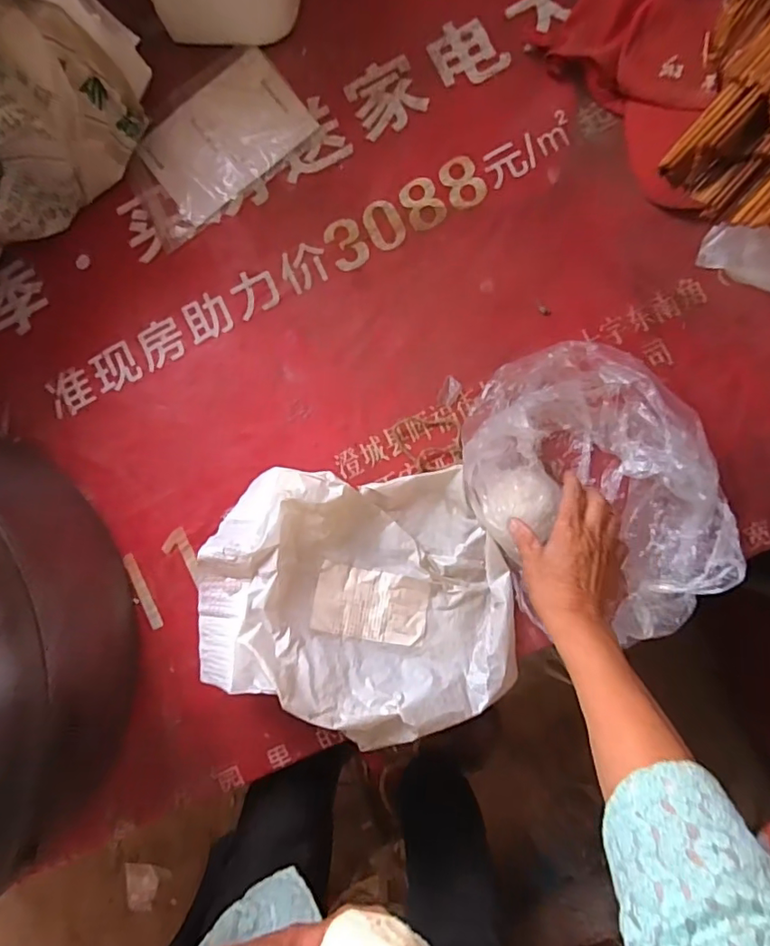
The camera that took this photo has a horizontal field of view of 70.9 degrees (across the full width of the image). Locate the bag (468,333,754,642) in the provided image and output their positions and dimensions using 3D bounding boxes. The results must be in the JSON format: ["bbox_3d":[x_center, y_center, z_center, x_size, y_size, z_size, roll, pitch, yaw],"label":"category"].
[{"bbox_3d":[0.204,0.015,0.551,0.224,0.097,0.278,-41,86,3],"label":"bag"}]

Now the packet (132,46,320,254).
[{"bbox_3d":[-0.209,-0.392,0.651,0.229,0.013,0.148,-42,86,3],"label":"packet"}]

